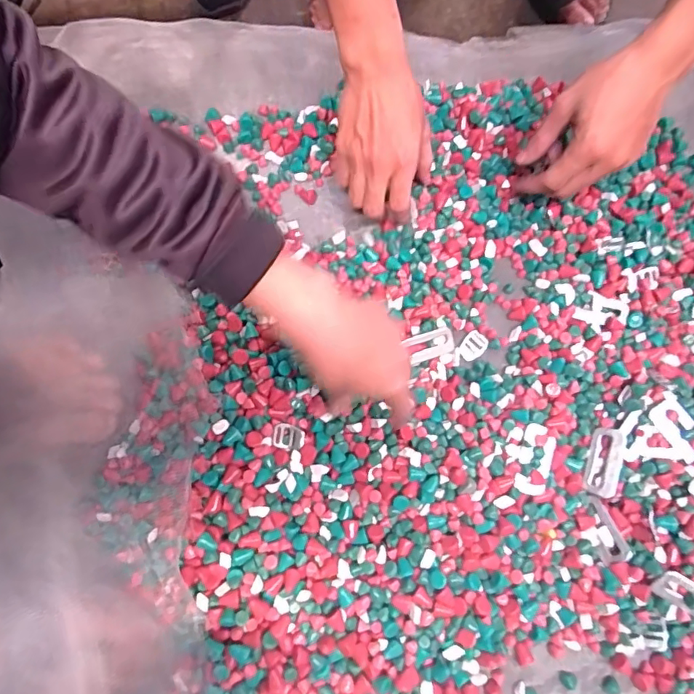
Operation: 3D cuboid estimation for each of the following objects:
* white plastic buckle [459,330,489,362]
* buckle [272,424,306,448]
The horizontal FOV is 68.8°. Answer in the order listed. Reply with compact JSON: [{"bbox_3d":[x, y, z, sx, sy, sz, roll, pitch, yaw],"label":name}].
[{"bbox_3d":[0.124,0.000,0.494,0.021,0.004,0.030,43,80,10],"label":"white plastic buckle"},{"bbox_3d":[-0.053,0.081,0.456,0.028,0.007,0.020,5,76,2],"label":"buckle"}]

